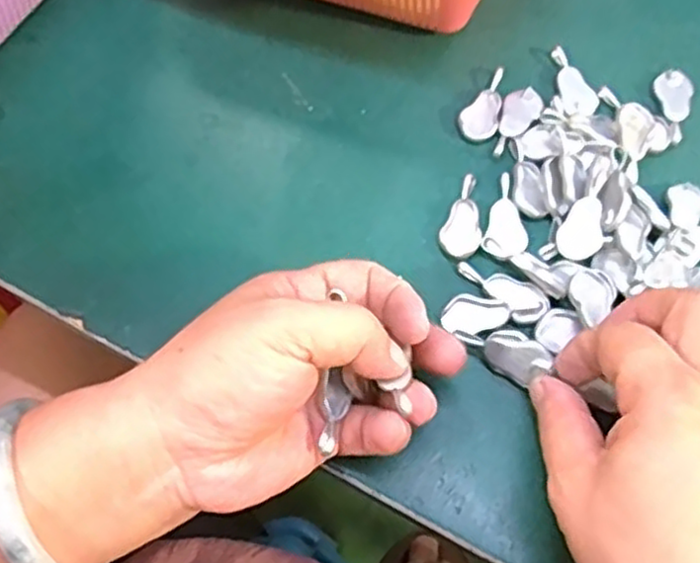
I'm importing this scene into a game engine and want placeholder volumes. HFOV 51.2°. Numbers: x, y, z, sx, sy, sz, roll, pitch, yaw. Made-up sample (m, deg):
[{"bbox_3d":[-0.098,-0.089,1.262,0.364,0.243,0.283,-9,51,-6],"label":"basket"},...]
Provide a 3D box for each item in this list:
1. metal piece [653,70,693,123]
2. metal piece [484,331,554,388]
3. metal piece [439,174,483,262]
[{"bbox_3d":[0.157,-0.091,0.354,0.017,0.004,0.030,5,68,3],"label":"metal piece"},{"bbox_3d":[0.068,0.031,0.298,0.024,0.013,0.016,34,73,14],"label":"metal piece"},{"bbox_3d":[0.054,-0.029,0.330,0.018,0.005,0.040,24,71,10],"label":"metal piece"}]

